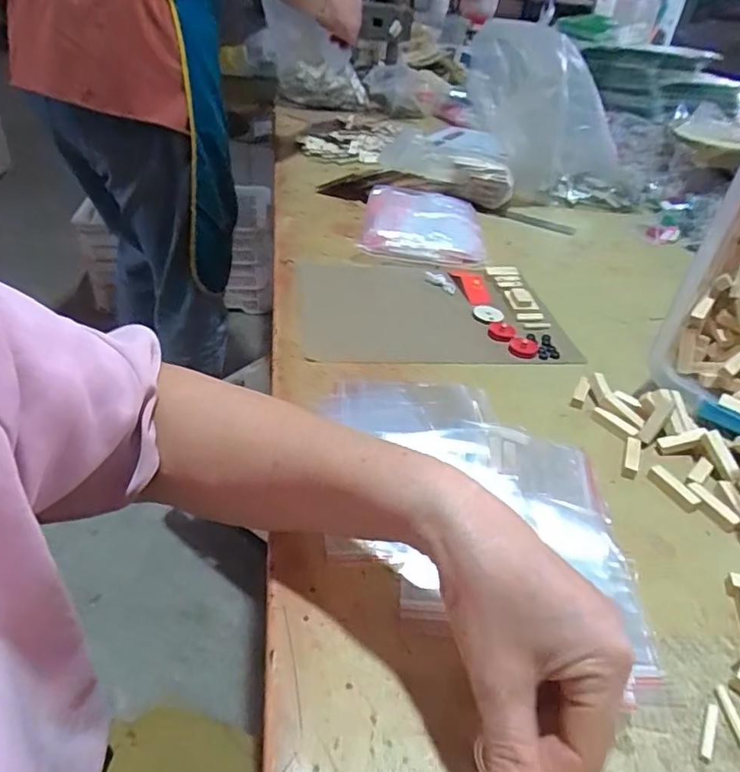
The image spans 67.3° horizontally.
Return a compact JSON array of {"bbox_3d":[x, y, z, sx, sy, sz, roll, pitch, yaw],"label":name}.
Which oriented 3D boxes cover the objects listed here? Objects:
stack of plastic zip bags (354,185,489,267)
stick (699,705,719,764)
[{"bbox_3d":[0.078,-0.241,0.829,0.175,0.040,0.233,6,38,1],"label":"stack of plastic zip bags"},{"bbox_3d":[0.178,0.183,0.292,0.006,0.004,0.032,24,40,24],"label":"stick"}]

